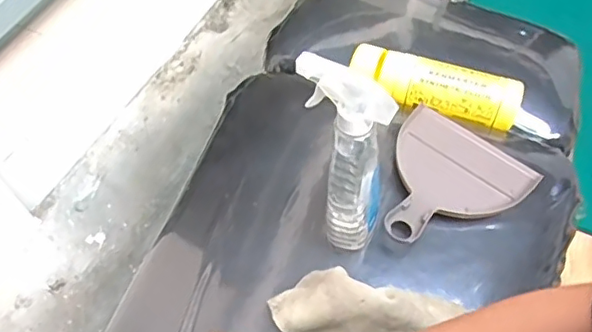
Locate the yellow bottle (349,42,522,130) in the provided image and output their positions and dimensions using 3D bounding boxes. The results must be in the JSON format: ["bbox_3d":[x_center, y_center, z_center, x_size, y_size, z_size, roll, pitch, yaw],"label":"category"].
[{"bbox_3d":[0.183,-0.109,0.769,0.222,0.045,0.059,17,57,11],"label":"yellow bottle"}]

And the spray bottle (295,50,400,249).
[{"bbox_3d":[0.040,-0.003,0.550,0.082,0.211,0.061,9,56,7],"label":"spray bottle"}]

